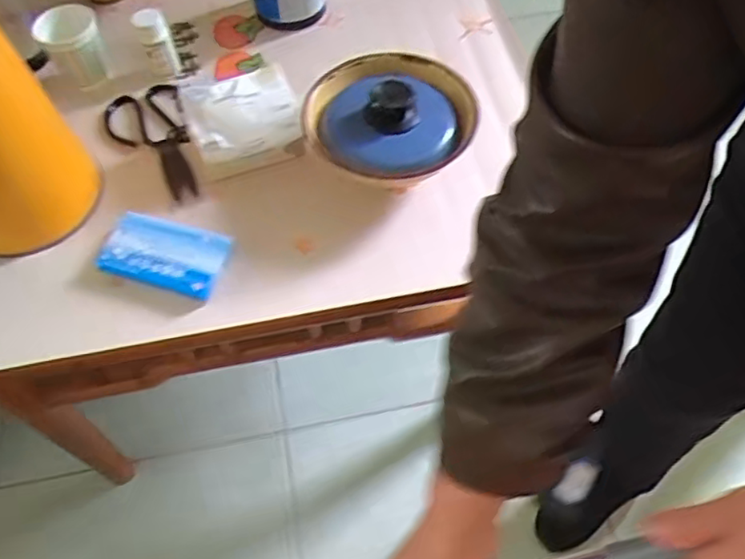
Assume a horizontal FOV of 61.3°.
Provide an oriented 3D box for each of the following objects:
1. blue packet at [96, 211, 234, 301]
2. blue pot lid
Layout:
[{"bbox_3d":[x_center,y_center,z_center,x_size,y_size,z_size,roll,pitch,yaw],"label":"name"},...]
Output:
[{"bbox_3d":[-0.216,-0.025,0.655,0.130,0.017,0.072,16,61,10],"label":"blue packet"},{"bbox_3d":[0.017,-0.178,0.665,0.172,0.051,0.154,26,63,15],"label":"blue pot lid"}]

